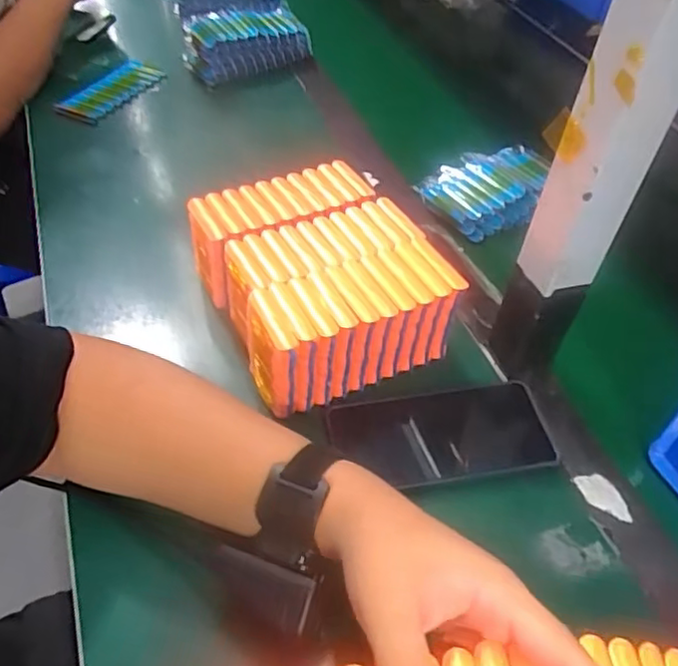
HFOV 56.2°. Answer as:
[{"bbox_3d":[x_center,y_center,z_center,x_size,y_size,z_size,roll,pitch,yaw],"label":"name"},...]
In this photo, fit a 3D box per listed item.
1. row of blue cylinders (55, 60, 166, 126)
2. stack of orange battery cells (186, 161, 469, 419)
[{"bbox_3d":[-0.293,-0.311,0.819,0.074,0.016,0.145,28,51,19],"label":"row of blue cylinders"},{"bbox_3d":[-0.018,-0.049,0.537,0.157,0.085,0.195,-19,52,-21],"label":"stack of orange battery cells"}]

